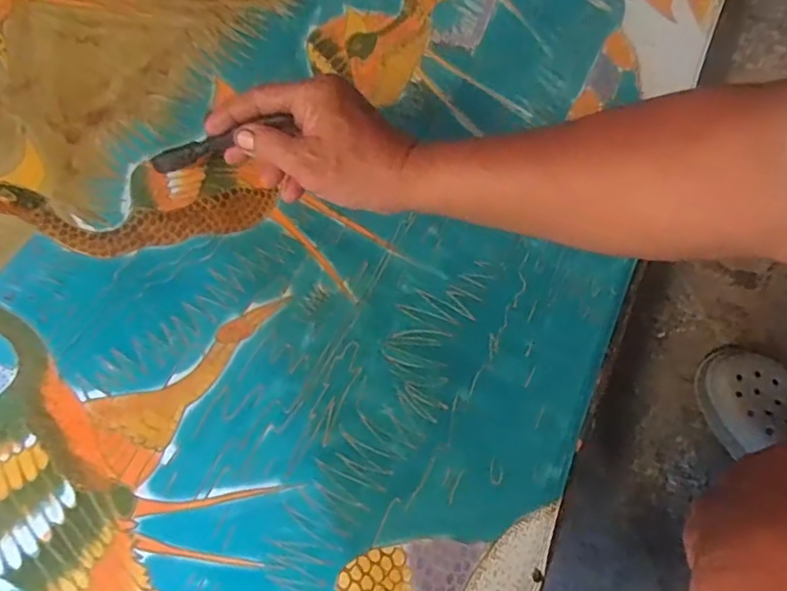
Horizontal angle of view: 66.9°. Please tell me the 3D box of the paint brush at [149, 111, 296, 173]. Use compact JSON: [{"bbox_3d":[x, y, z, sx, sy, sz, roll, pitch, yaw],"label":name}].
[{"bbox_3d":[-0.135,-0.114,0.449,0.138,0.017,0.017,-8,70,31],"label":"paint brush"}]

